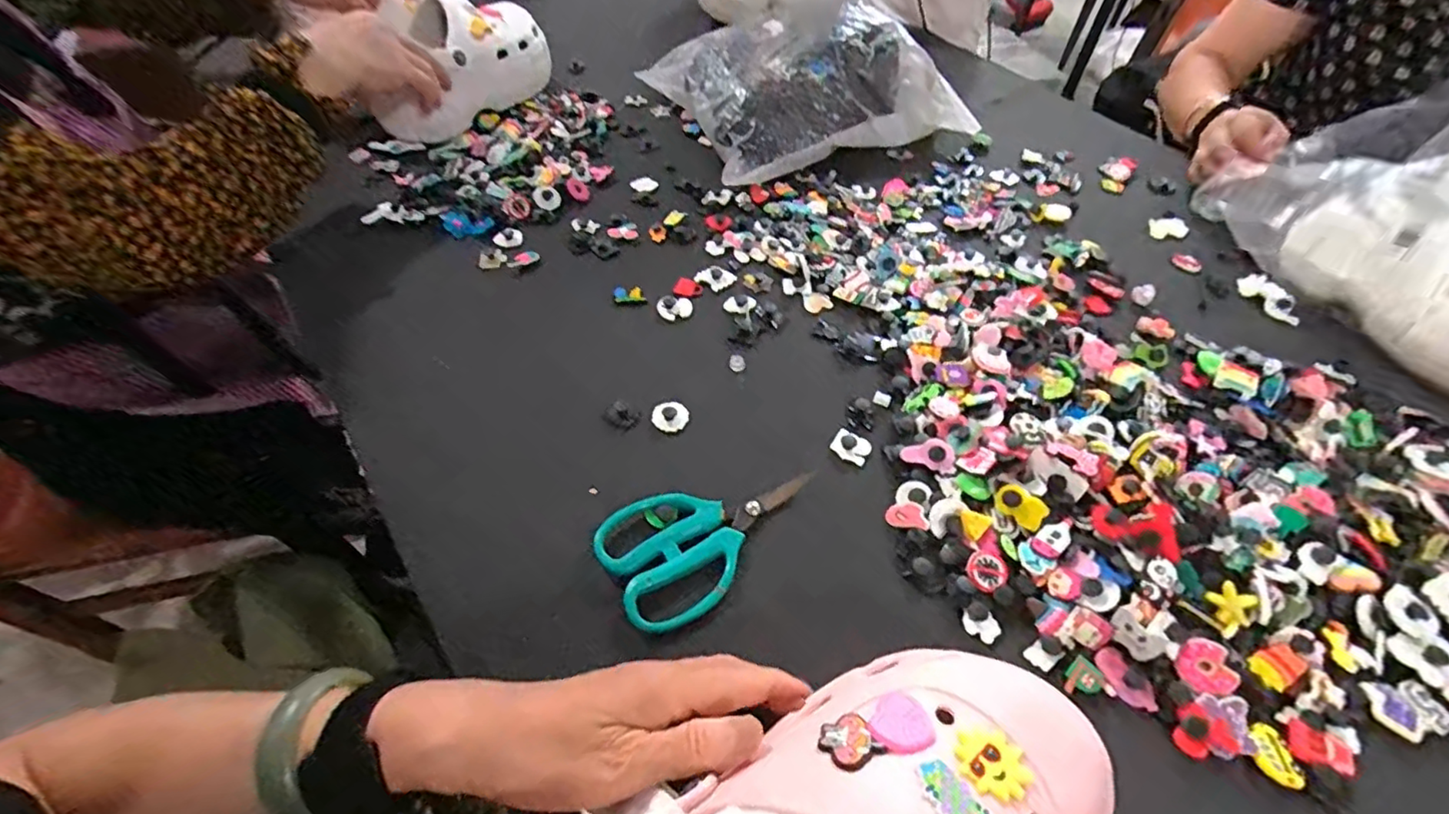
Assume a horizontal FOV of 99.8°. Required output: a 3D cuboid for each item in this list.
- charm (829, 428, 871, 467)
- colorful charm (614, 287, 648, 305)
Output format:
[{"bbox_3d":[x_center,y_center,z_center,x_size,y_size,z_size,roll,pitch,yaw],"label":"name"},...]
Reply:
[{"bbox_3d":[0.092,0.028,0.441,0.026,0.004,0.024,27,54,18],"label":"charm"},{"bbox_3d":[-0.083,-0.099,0.539,0.031,0.005,0.019,10,50,6],"label":"colorful charm"}]

